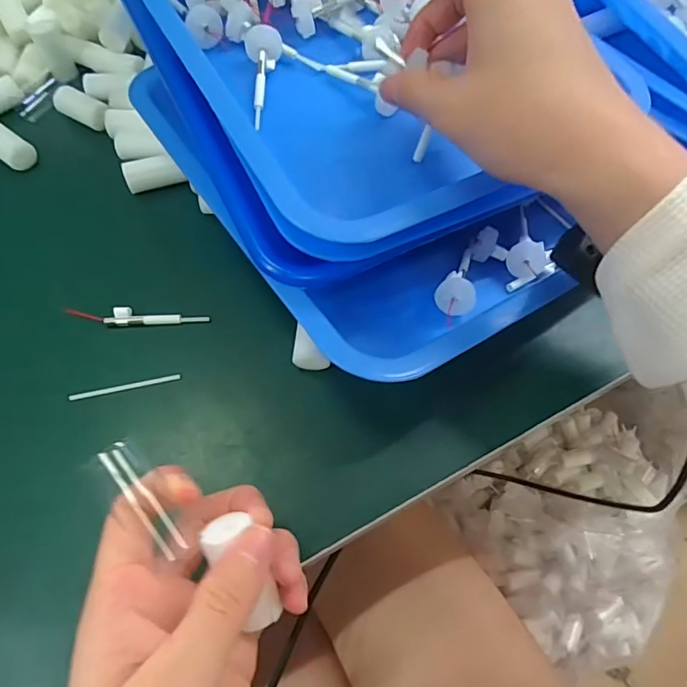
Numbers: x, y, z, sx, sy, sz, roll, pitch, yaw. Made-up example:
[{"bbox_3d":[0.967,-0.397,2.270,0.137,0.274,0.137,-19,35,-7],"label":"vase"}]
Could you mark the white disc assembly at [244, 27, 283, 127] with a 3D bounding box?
[{"bbox_3d":[-0.045,-0.149,0.280,0.020,0.014,0.064,-1,74,0],"label":"white disc assembly"}]

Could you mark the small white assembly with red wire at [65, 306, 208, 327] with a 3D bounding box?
[{"bbox_3d":[-0.121,-0.016,0.298,0.078,0.006,0.011,-2,62,0],"label":"small white assembly with red wire"}]

